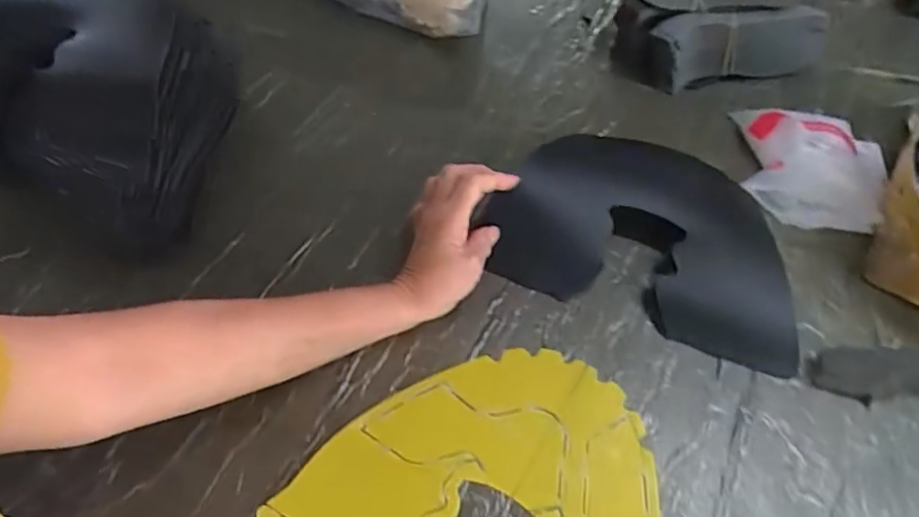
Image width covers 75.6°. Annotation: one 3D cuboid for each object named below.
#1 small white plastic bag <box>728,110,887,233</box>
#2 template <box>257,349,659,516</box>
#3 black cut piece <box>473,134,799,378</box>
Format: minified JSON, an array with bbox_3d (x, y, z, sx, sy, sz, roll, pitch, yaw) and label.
[{"bbox_3d":[0.340,-0.097,0.556,0.140,0.056,0.145,14,58,11],"label":"small white plastic bag"},{"bbox_3d":[0.036,0.161,0.416,0.256,0.006,0.216,27,58,18],"label":"template"},{"bbox_3d":[0.169,-0.030,0.521,0.260,0.039,0.184,19,59,14],"label":"black cut piece"}]

